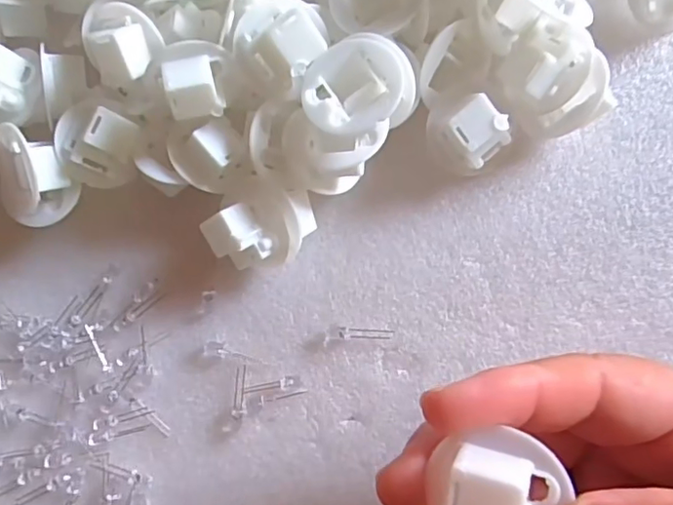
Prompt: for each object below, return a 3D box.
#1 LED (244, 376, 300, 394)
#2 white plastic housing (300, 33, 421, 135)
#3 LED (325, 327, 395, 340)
[{"bbox_3d":[-0.025,0.051,0.214,0.021,0.004,0.005,-15,84,6],"label":"LED"},{"bbox_3d":[0.008,-0.055,0.186,0.037,0.018,0.032,-35,82,4],"label":"white plastic housing"},{"bbox_3d":[0.008,0.031,0.212,0.025,0.004,0.005,4,86,8],"label":"LED"}]

